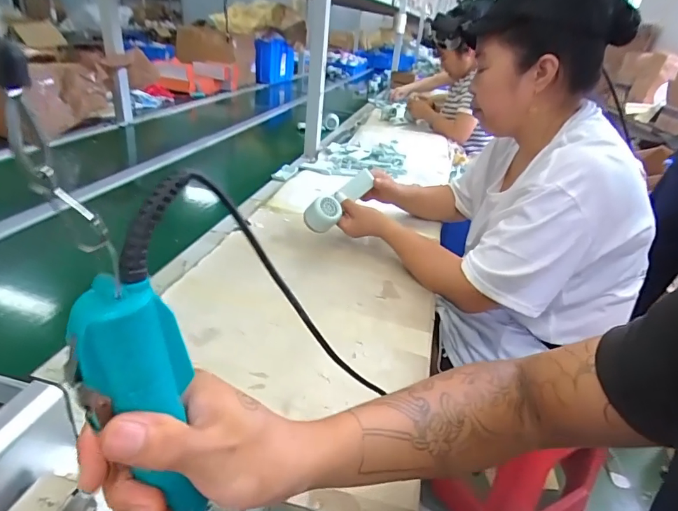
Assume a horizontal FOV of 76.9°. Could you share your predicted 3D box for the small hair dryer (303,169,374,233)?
[{"bbox_3d":[-0.002,-0.108,0.821,0.054,0.056,0.149,23,50,29],"label":"small hair dryer"}]

